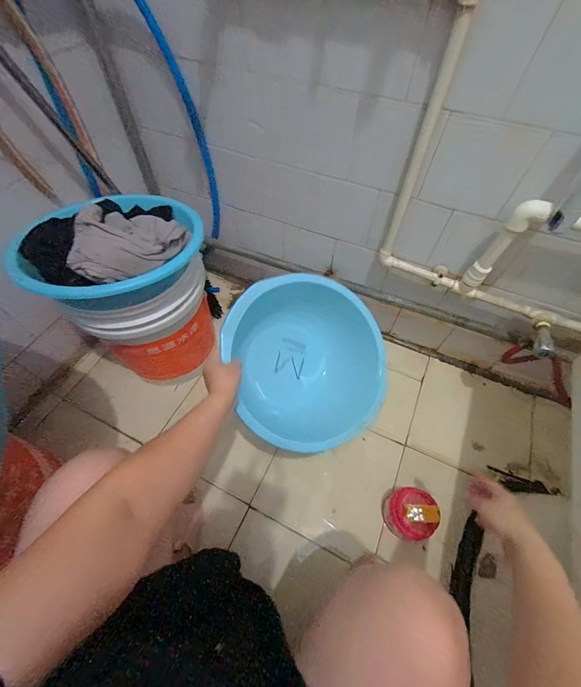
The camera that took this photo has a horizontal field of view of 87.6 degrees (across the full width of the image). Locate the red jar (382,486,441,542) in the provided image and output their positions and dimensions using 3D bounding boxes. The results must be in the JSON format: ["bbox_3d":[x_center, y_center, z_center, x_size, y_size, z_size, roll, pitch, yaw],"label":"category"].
[{"bbox_3d":[0.262,0.378,0.674,0.093,0.121,0.096,9,58,5],"label":"red jar"}]

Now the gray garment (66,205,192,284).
[{"bbox_3d":[-0.285,-0.185,0.532,0.162,0.079,0.185,2,58,1],"label":"gray garment"}]

